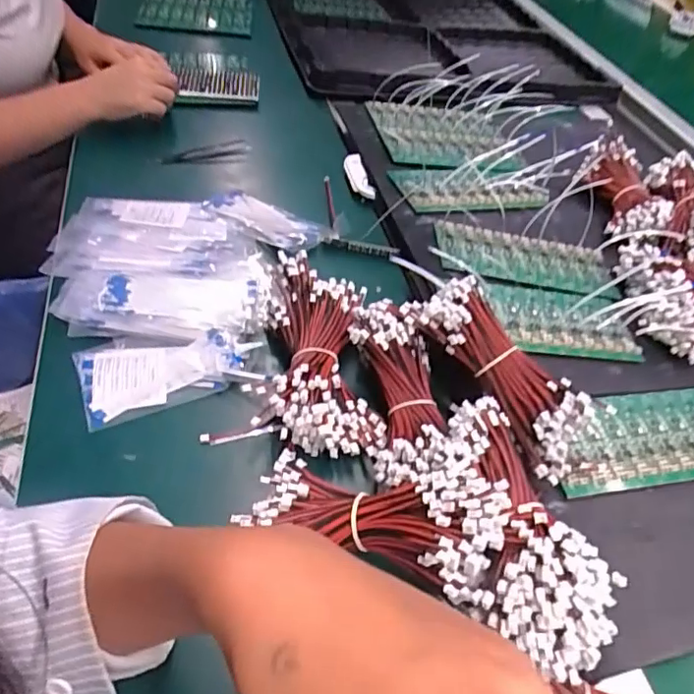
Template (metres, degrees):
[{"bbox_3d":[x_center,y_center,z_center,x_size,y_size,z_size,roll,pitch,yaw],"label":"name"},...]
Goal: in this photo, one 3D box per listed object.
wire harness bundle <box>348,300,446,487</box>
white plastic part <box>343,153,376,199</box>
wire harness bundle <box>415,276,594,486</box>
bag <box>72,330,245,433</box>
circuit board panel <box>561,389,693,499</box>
[{"bbox_3d":[0.040,0.029,0.436,0.069,0.045,0.161,0,51,-10],"label":"wire harness bundle"},{"bbox_3d":[0.014,-0.212,0.686,0.023,0.018,0.081,-9,50,-18],"label":"white plastic part"},{"bbox_3d":[0.127,0.019,0.430,0.067,0.065,0.174,-30,74,-25],"label":"wire harness bundle"},{"bbox_3d":[-0.156,0.019,0.466,0.127,0.016,0.078,-13,52,-21],"label":"bag"},{"bbox_3d":[0.253,0.076,0.470,0.195,0.009,0.085,-3,51,-15],"label":"circuit board panel"}]

